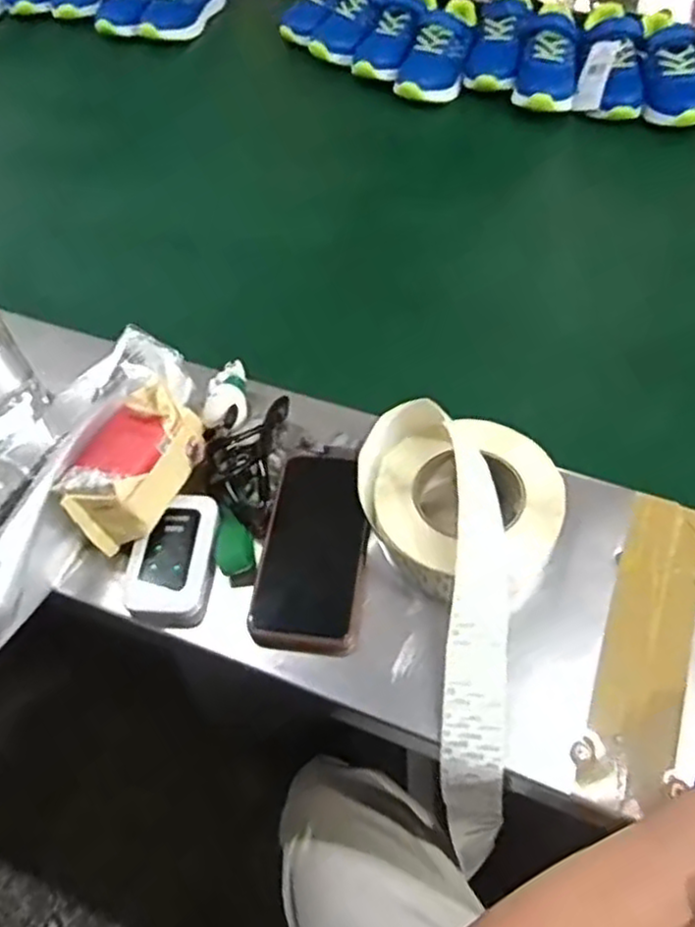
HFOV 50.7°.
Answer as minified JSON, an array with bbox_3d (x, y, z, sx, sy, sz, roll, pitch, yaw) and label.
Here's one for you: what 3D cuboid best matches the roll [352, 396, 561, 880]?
[{"bbox_3d":[0.090,0.098,0.516,0.151,0.063,0.302,-4,68,1],"label":"roll"}]

